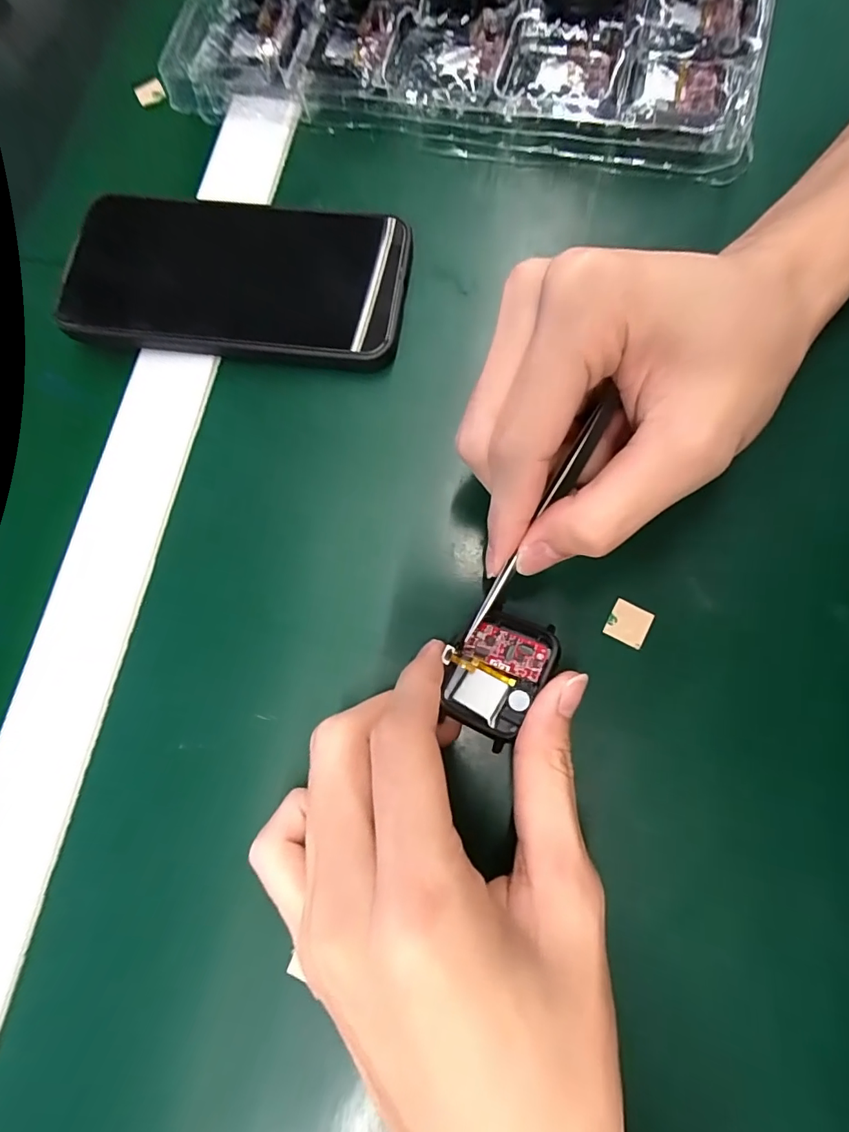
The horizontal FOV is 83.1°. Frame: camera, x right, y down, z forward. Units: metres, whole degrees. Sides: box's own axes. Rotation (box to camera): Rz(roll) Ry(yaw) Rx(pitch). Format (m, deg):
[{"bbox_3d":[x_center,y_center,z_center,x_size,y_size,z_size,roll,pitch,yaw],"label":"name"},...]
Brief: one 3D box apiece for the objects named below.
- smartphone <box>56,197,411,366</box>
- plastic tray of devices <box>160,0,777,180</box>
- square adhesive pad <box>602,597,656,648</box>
[{"bbox_3d":[-0.088,-0.135,0.231,0.158,0.017,0.079,6,78,3],"label":"smartphone"},{"bbox_3d":[0.035,-0.337,0.251,0.291,0.030,0.261,14,79,8],"label":"plastic tray of devices"},{"bbox_3d":[0.081,0.023,0.189,0.015,0.004,0.015,27,81,9],"label":"square adhesive pad"}]

